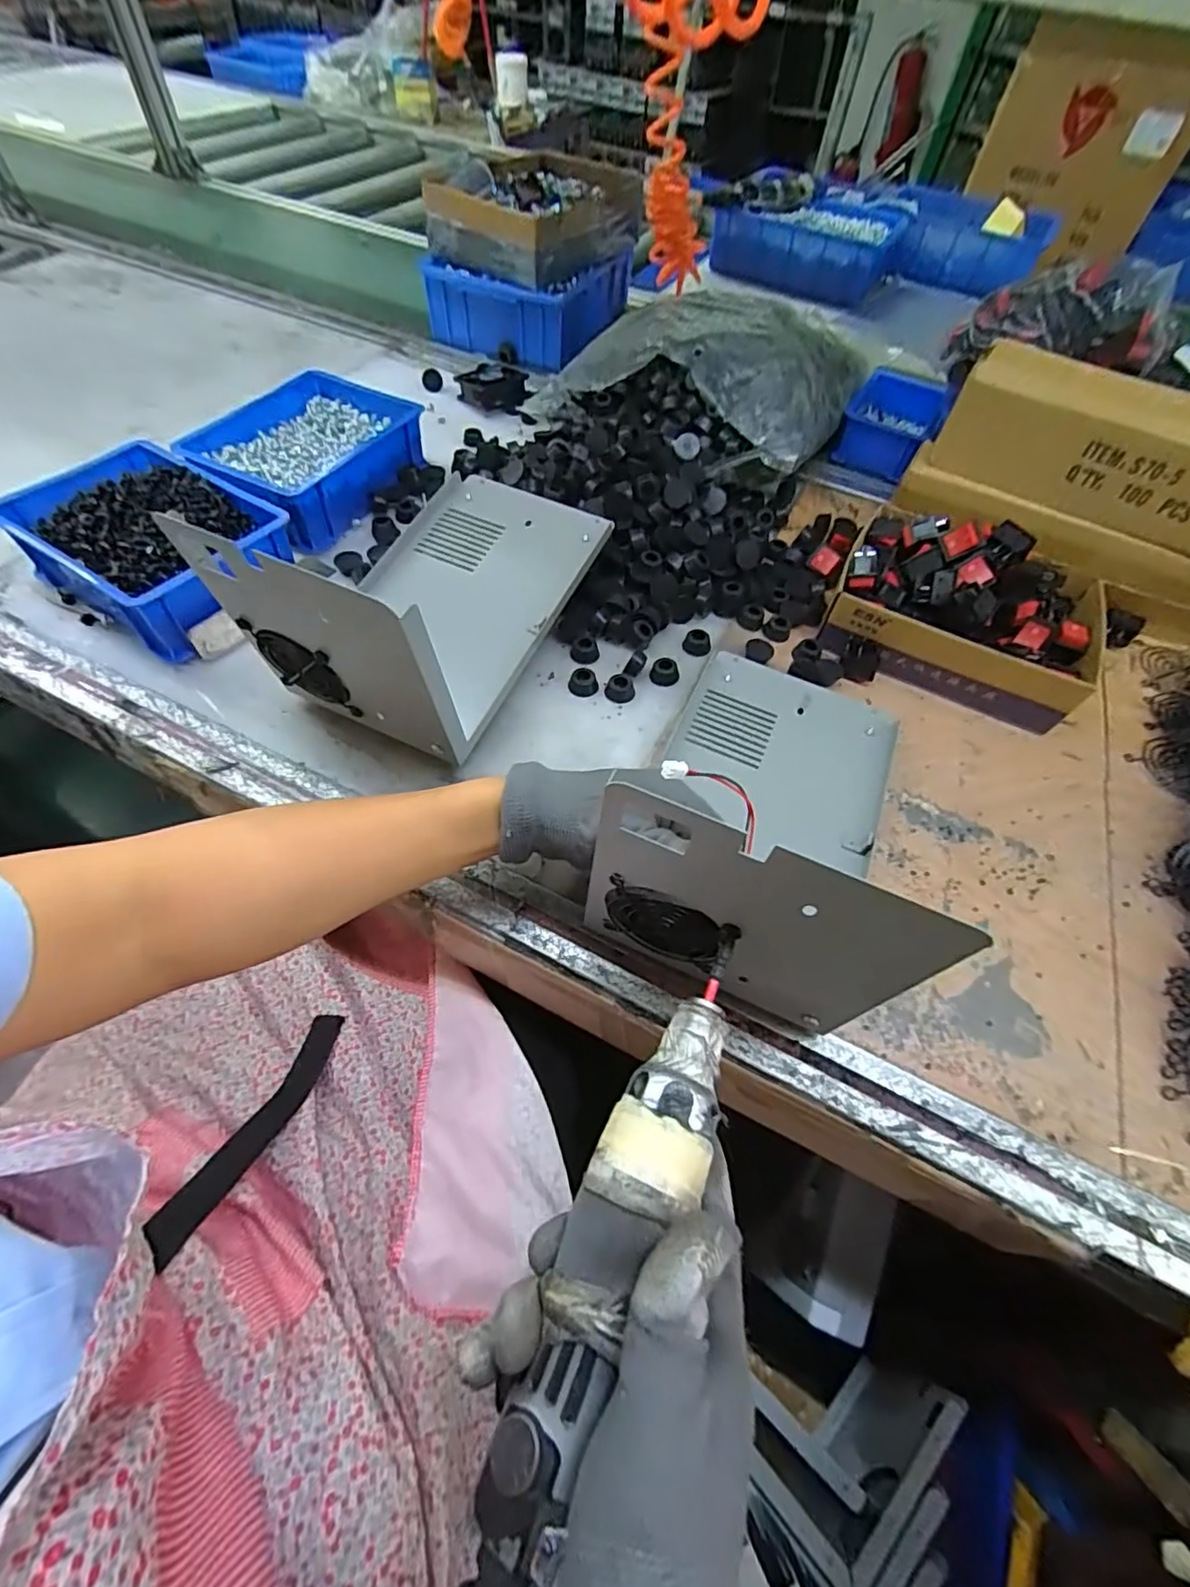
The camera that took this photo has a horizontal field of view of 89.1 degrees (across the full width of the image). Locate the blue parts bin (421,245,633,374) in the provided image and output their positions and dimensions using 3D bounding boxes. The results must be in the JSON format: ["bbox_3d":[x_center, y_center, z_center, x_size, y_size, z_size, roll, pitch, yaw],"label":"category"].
[{"bbox_3d":[-0.088,-0.693,0.825,0.196,0.071,0.235,20,58,9],"label":"blue parts bin"}]

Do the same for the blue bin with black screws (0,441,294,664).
[{"bbox_3d":[-0.366,-0.210,0.506,0.194,0.066,0.144,30,60,15],"label":"blue bin with black screws"}]

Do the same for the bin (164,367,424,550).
[{"bbox_3d":[-0.277,-0.331,0.603,0.152,0.070,0.202,29,60,14],"label":"bin"}]

